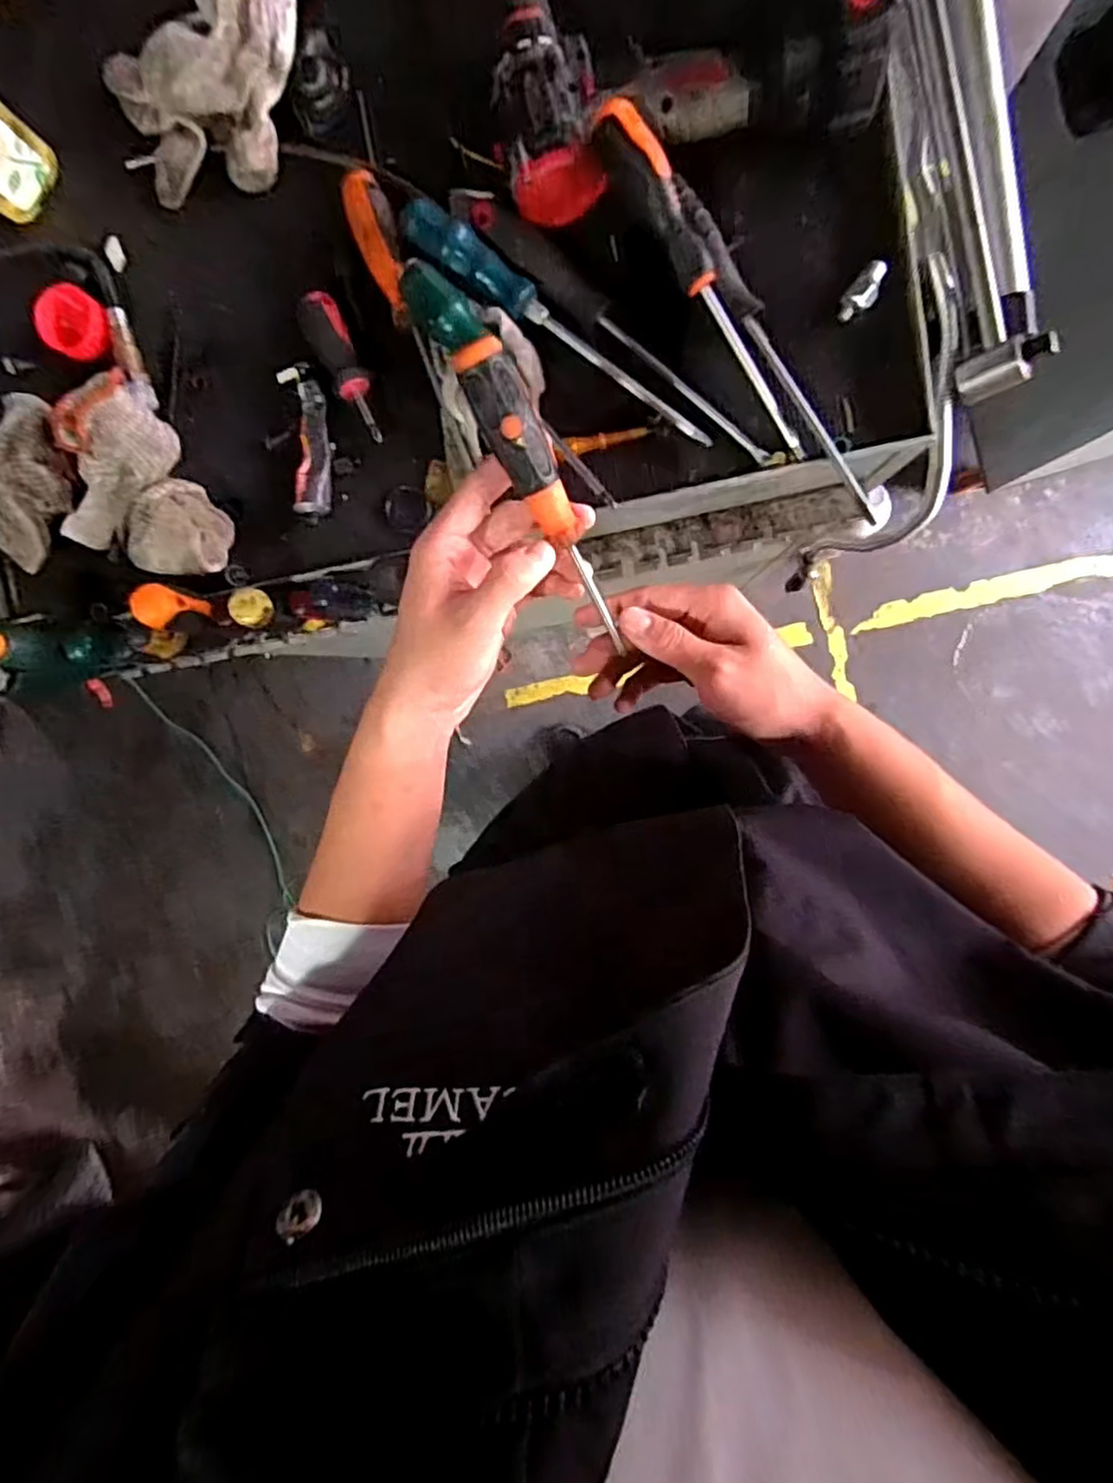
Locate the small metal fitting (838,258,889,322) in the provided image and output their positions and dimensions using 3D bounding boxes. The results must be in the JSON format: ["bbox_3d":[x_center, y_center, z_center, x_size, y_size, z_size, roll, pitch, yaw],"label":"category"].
[{"bbox_3d":[0.195,-0.286,0.430,0.018,0.016,0.033,37,98,2],"label":"small metal fitting"}]

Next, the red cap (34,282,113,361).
[{"bbox_3d":[-0.357,-0.310,0.500,0.056,0.014,0.046,29,98,4],"label":"red cap"}]

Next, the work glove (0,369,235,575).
[{"bbox_3d":[-0.331,-0.186,0.478,0.172,0.058,0.124,3,95,7],"label":"work glove"}]

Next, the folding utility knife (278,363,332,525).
[{"bbox_3d":[-0.178,-0.216,0.486,0.030,0.019,0.110,-10,94,8],"label":"folding utility knife"}]

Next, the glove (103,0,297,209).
[{"bbox_3d":[-0.250,-0.455,0.469,0.138,0.033,0.129,8,96,6],"label":"glove"}]

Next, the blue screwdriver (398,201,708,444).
[{"bbox_3d":[0.003,-0.269,0.442,0.235,0.029,0.031,35,98,3],"label":"blue screwdriver"}]

